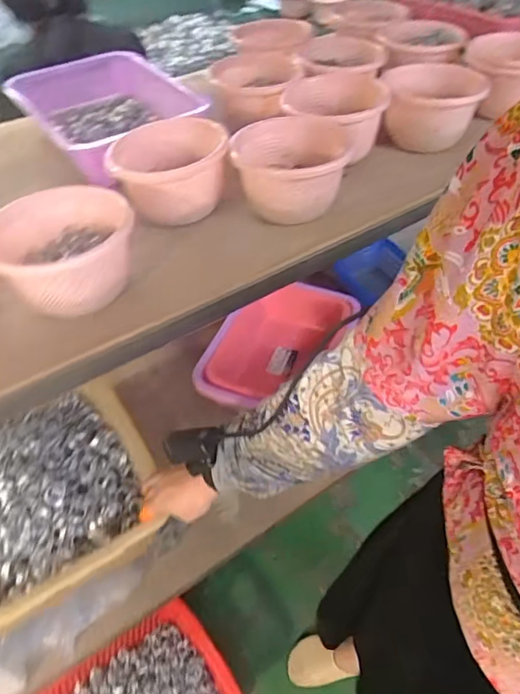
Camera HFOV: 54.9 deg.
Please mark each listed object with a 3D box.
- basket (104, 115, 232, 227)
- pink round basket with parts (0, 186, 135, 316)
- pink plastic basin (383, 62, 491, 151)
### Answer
[{"bbox_3d":[-0.112,-0.220,0.635,0.136,0.084,0.136,0,49,0],"label":"basket"},{"bbox_3d":[-0.213,-0.102,0.527,0.151,0.073,0.147,0,49,0],"label":"pink round basket with parts"},{"bbox_3d":[0.262,-0.378,0.772,0.142,0.075,0.150,6,49,5],"label":"pink plastic basin"}]

